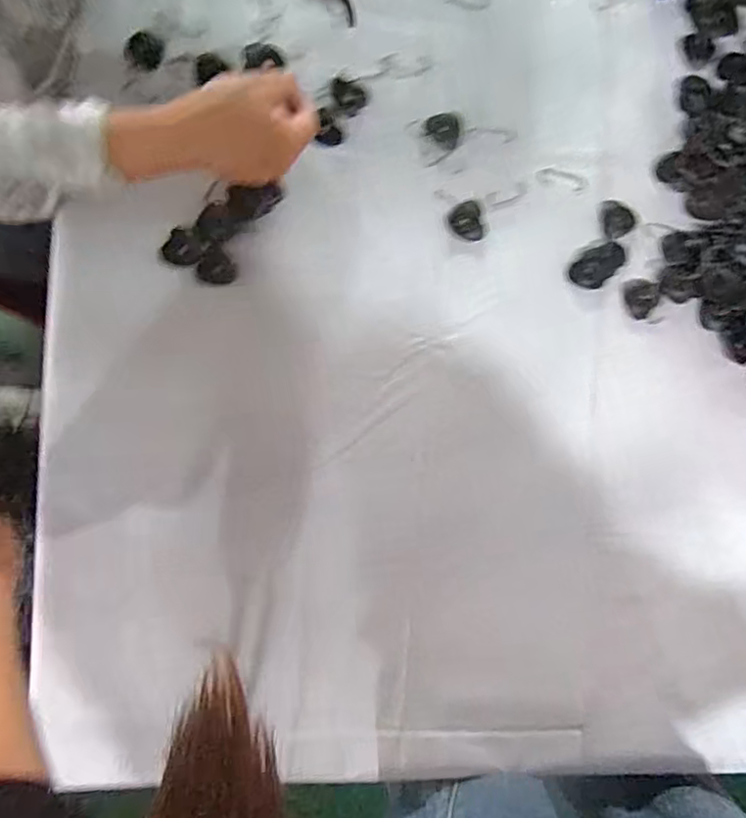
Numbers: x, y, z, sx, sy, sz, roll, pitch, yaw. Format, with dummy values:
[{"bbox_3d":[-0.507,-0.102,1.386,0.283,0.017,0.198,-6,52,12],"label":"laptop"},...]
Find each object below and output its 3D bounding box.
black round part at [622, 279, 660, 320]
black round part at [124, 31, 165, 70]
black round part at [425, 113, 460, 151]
[{"bbox_3d":[0.247,-0.102,0.548,0.032,0.005,0.036,-7,86,-3],"label":"black round part"},{"bbox_3d":[-0.212,-0.333,0.554,0.034,0.007,0.041,7,86,-2],"label":"black round part"},{"bbox_3d":[0.064,-0.258,0.551,0.031,0.004,0.034,0,86,-3],"label":"black round part"}]

